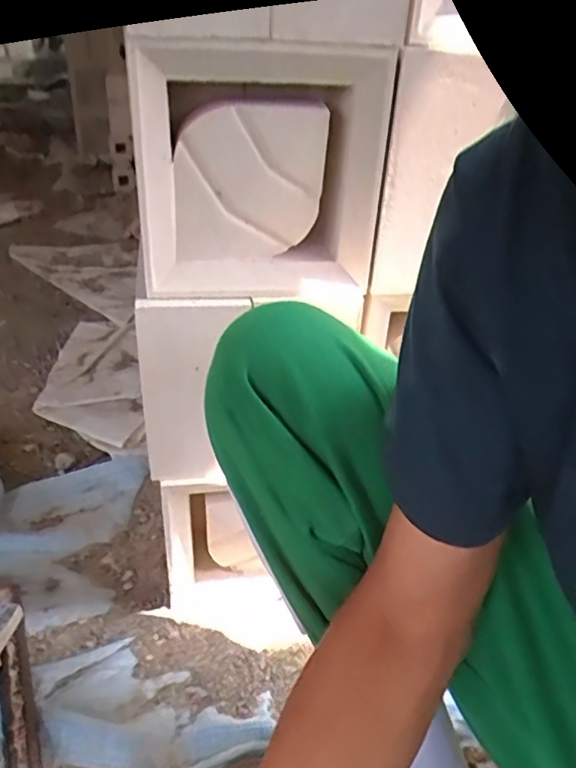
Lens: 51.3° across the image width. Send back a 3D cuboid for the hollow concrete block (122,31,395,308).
[{"bbox_3d":[-0.034,-0.194,0.544,0.205,0.198,0.126,-7,31,-12],"label":"hollow concrete block"}]

